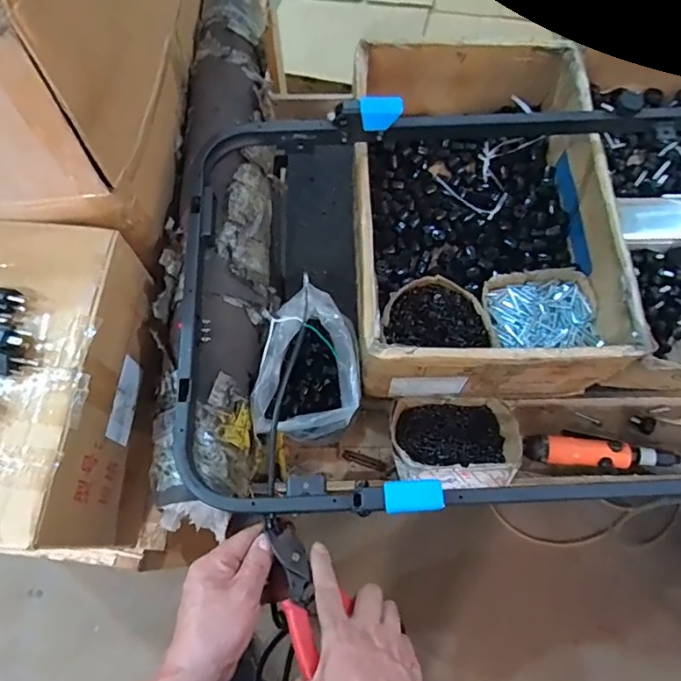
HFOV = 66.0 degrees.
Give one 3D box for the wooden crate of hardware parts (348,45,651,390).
[{"bbox_3d":[0.199,-0.186,0.792,0.350,0.167,0.519,-3,69,-1],"label":"wooden crate of hardware parts"}]

